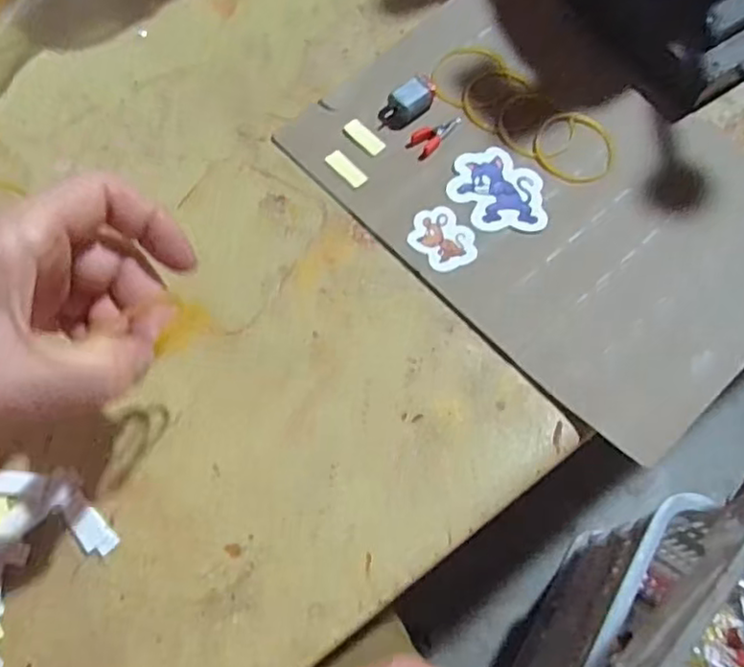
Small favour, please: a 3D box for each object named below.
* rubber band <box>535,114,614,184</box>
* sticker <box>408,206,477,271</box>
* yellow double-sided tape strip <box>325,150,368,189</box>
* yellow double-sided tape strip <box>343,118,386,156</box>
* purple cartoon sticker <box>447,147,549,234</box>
[{"bbox_3d":[0.123,-0.114,0.401,0.047,0.005,0.051,1,67,-1],"label":"rubber band"},{"bbox_3d":[0.040,-0.055,0.374,0.032,0.004,0.041,-39,74,-16],"label":"sticker"},{"bbox_3d":[-0.015,-0.100,0.394,0.011,0.004,0.028,-41,74,-17],"label":"yellow double-sided tape strip"},{"bbox_3d":[-0.004,-0.121,0.402,0.012,0.004,0.029,-42,74,-17],"label":"yellow double-sided tape strip"},{"bbox_3d":[0.075,-0.086,0.390,0.056,0.004,0.057,5,67,0],"label":"purple cartoon sticker"}]

